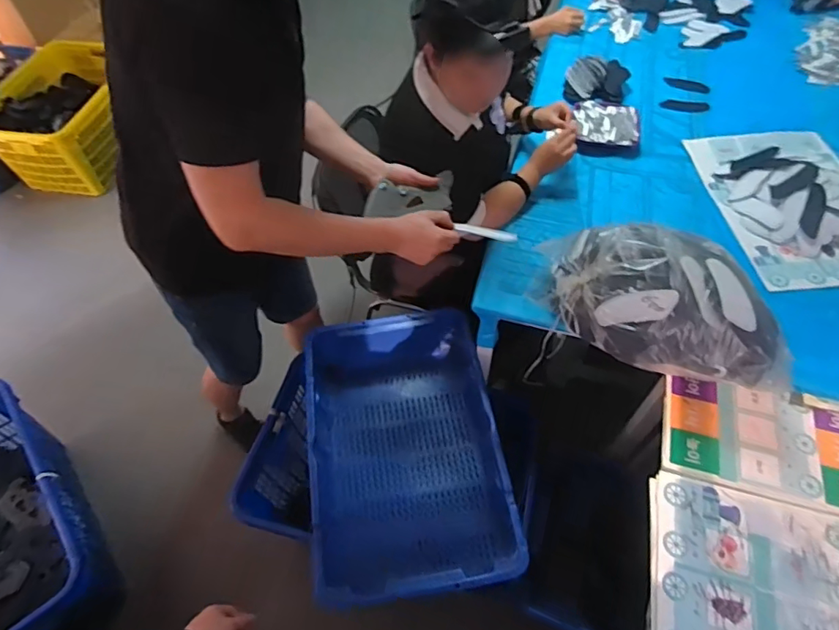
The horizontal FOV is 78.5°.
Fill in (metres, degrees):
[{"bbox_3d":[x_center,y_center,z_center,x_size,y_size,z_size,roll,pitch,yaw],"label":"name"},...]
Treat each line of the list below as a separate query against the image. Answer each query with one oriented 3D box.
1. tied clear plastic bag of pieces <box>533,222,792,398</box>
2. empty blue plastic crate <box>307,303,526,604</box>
[{"bbox_3d":[0.458,-0.026,0.981,0.426,0.189,0.249,13,57,10],"label":"tied clear plastic bag of pieces"},{"bbox_3d":[-0.039,0.324,1.274,0.427,0.193,0.662,-7,56,-4],"label":"empty blue plastic crate"}]

